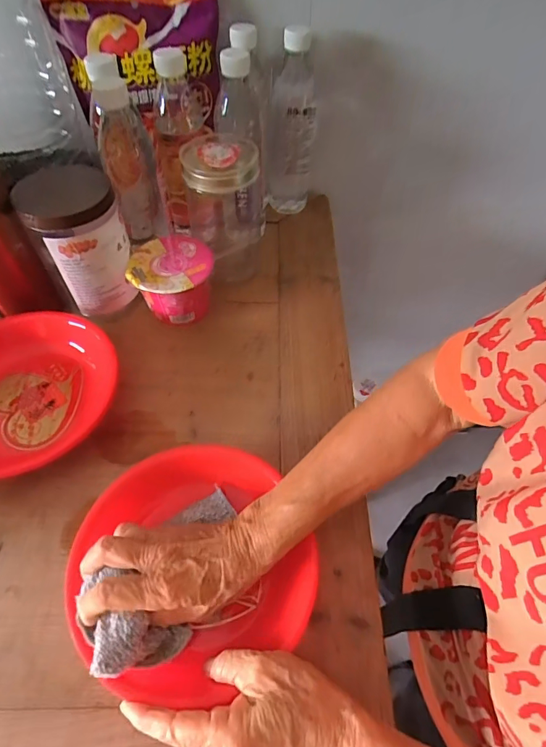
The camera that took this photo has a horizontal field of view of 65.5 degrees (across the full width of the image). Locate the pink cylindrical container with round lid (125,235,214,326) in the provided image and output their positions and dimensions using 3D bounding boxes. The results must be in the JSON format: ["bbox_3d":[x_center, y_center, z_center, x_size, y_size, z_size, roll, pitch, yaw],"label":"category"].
[{"bbox_3d":[-0.119,-0.110,0.515,0.093,0.071,0.087,1,55,-1],"label":"pink cylindrical container with round lid"}]

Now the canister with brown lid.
[{"bbox_3d":[-0.211,-0.149,0.472,0.092,0.147,0.084,-22,59,-16],"label":"canister with brown lid"}]

